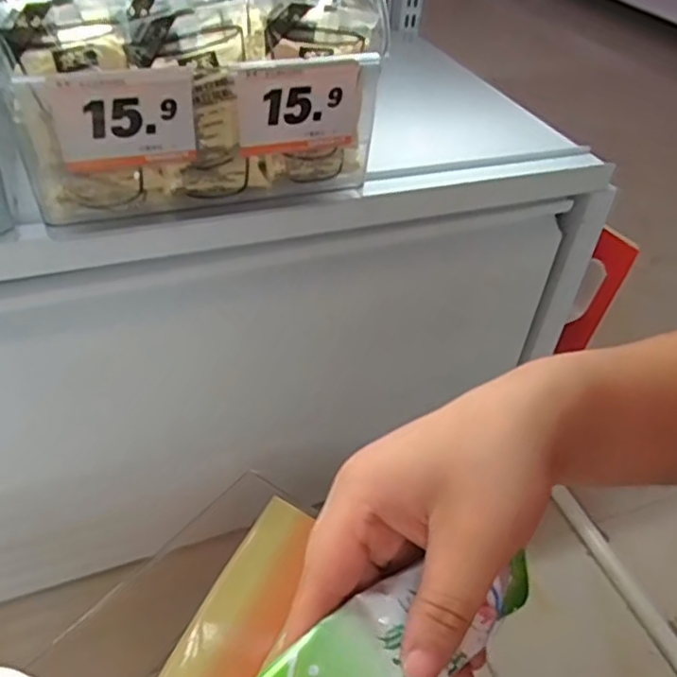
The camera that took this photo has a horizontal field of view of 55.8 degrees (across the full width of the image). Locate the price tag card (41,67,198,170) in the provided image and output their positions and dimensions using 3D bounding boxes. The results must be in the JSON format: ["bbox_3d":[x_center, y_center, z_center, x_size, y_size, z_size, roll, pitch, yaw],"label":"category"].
[{"bbox_3d":[-0.130,-0.134,0.392,0.083,0.056,0.006,-12,45,-19],"label":"price tag card"}]

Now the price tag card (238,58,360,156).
[{"bbox_3d":[-0.025,-0.153,0.427,0.083,0.061,0.007,-13,46,-19],"label":"price tag card"}]

